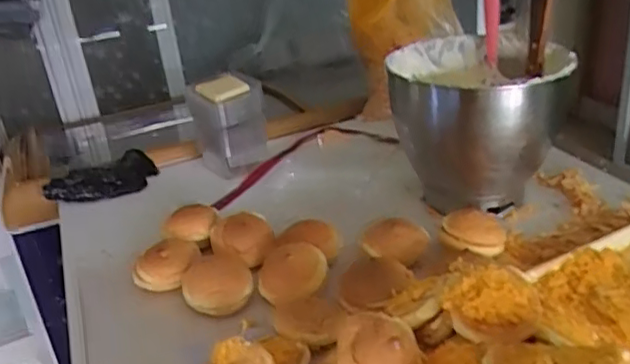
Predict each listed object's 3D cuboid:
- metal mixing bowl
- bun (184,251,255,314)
[{"bbox_3d":[0.239,-0.088,0.925,0.229,0.210,0.230,-5,28,3],"label":"metal mixing bowl"},{"bbox_3d":[-0.120,0.119,0.763,0.080,0.032,0.084,-10,28,-6],"label":"bun"}]

